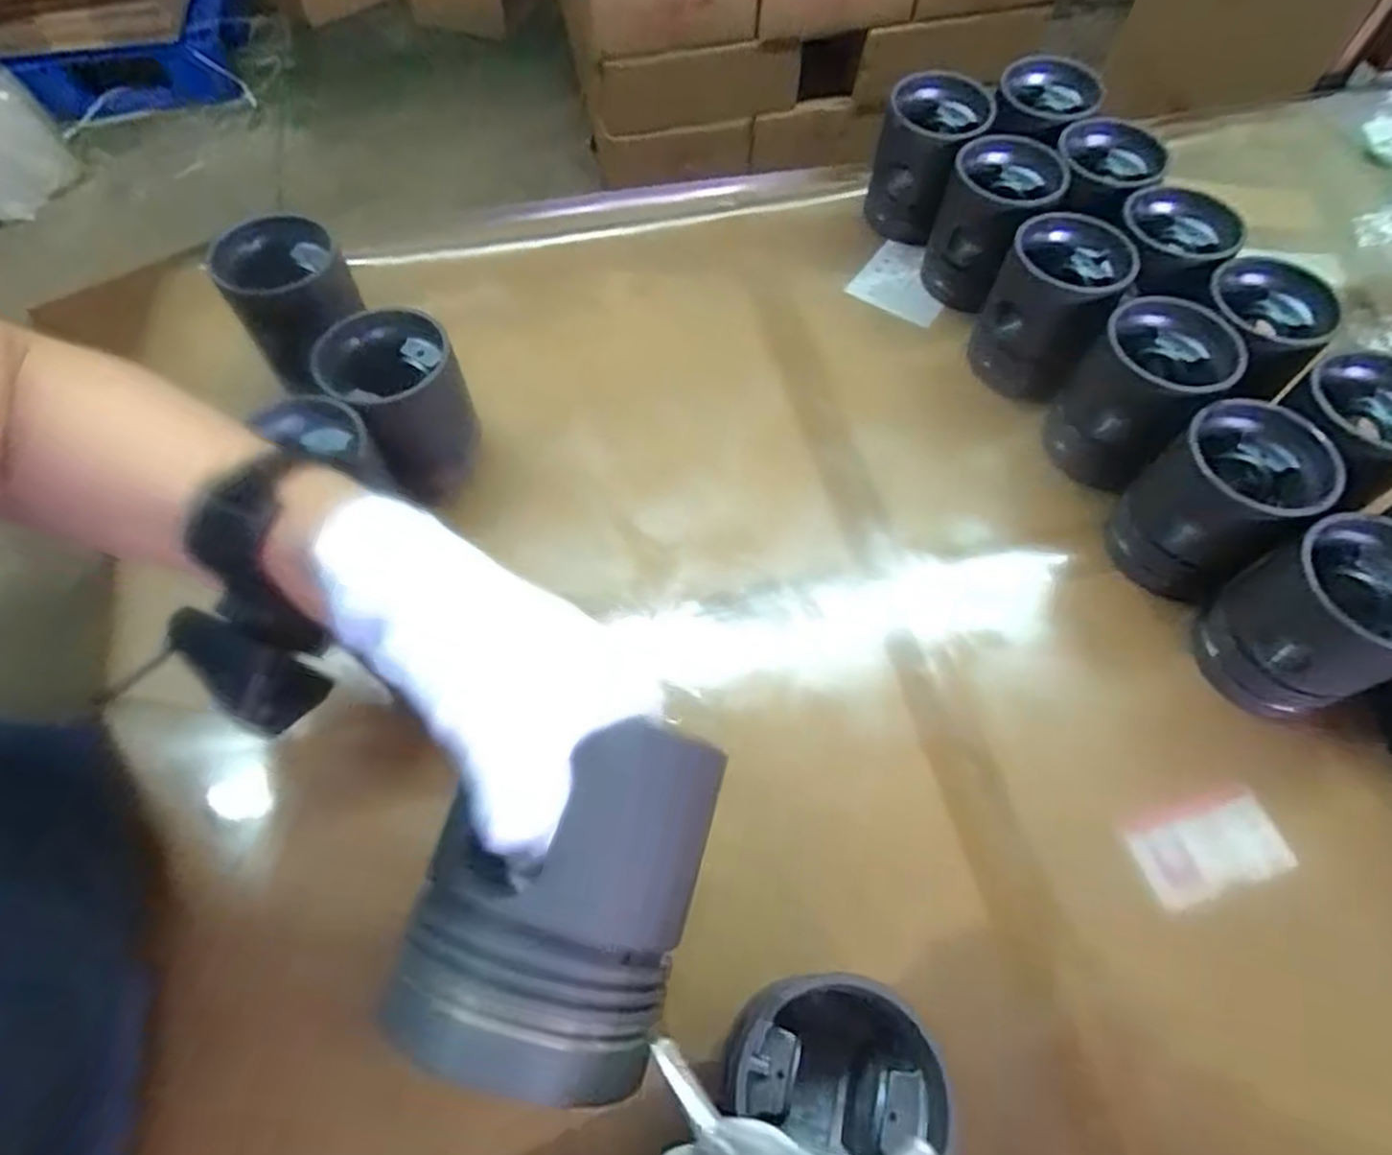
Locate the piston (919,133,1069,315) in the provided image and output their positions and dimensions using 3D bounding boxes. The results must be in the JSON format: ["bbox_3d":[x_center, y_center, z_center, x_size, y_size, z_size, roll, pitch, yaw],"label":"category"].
[{"bbox_3d":[0.262,-0.314,0.666,0.092,0.102,0.104,30,65,16],"label":"piston"}]

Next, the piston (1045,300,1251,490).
[{"bbox_3d":[0.330,-0.137,0.565,0.095,0.104,0.101,35,66,18],"label":"piston"}]

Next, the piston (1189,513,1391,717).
[{"bbox_3d":[0.391,0.028,0.470,0.102,0.105,0.093,0,61,0],"label":"piston"}]

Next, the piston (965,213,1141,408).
[{"bbox_3d":[0.287,-0.220,0.611,0.092,0.107,0.092,32,66,17],"label":"piston"}]

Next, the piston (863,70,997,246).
[{"bbox_3d":[0.218,-0.394,0.706,0.091,0.106,0.096,0,61,0],"label":"piston"}]

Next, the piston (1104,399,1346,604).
[{"bbox_3d":[0.358,-0.052,0.518,0.108,0.104,0.094,-32,66,-17],"label":"piston"}]

